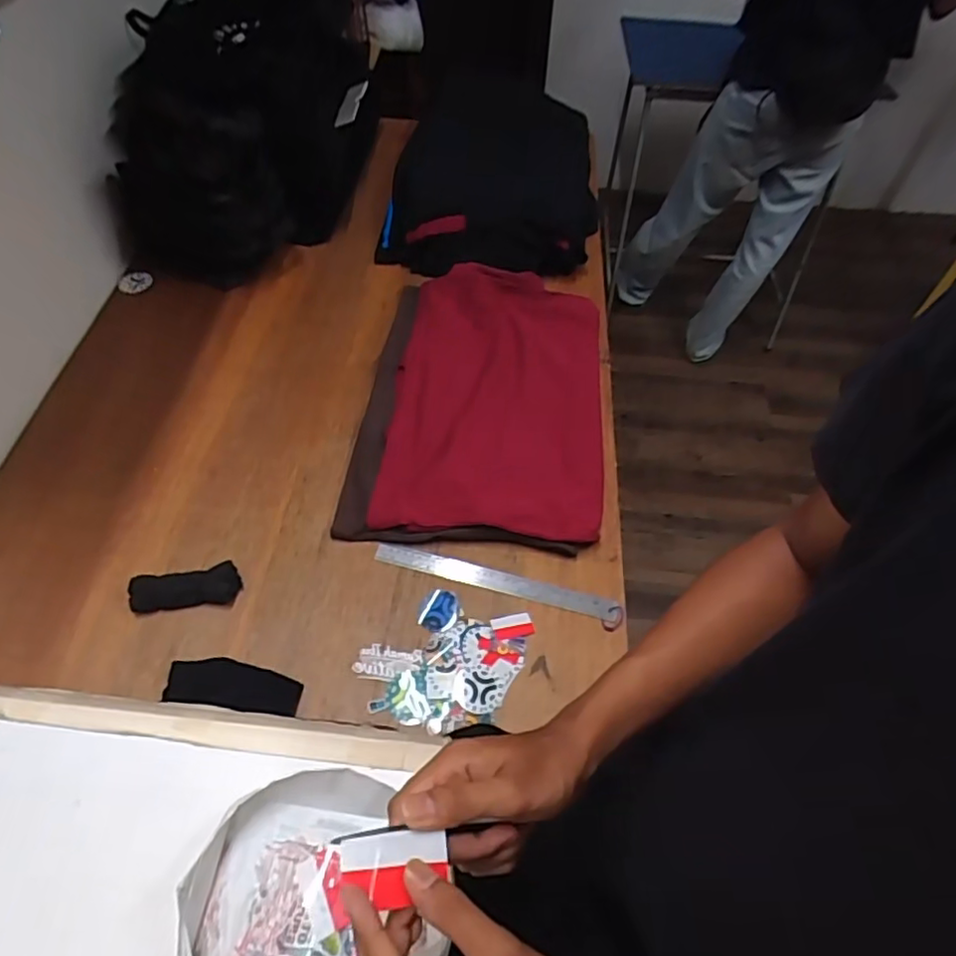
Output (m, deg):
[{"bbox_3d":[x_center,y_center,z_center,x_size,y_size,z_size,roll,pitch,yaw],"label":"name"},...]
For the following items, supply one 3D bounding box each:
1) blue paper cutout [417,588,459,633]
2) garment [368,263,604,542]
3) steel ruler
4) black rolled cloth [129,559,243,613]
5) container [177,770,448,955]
[{"bbox_3d":[-0.051,0.169,0.789,0.051,0.006,0.058,2,57,0],"label":"blue paper cutout"},{"bbox_3d":[0.036,-0.134,0.969,0.328,0.053,0.519,7,55,1],"label":"garment"},{"bbox_3d":[0.024,0.136,0.816,0.323,0.006,0.028,14,64,6],"label":"steel ruler"},{"bbox_3d":[-0.368,0.141,0.781,0.129,0.028,0.048,-7,56,-8],"label":"black rolled cloth"},{"bbox_3d":[-0.128,0.312,0.456,0.161,0.051,0.160,2,55,-2],"label":"container"}]

